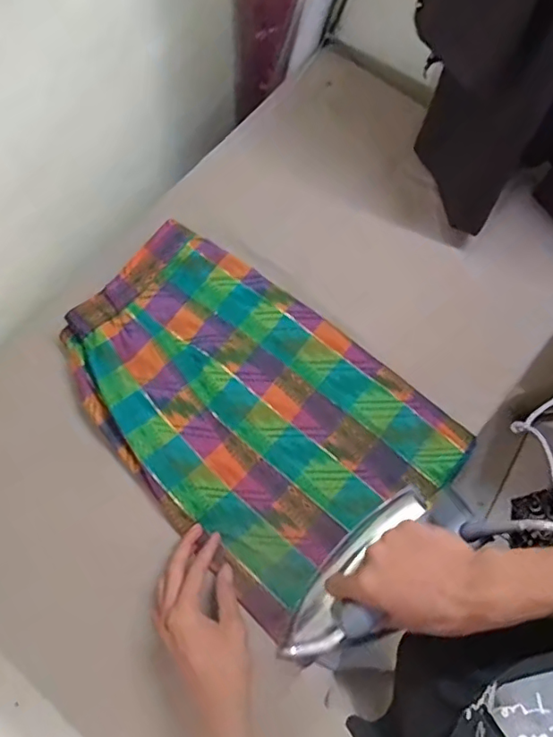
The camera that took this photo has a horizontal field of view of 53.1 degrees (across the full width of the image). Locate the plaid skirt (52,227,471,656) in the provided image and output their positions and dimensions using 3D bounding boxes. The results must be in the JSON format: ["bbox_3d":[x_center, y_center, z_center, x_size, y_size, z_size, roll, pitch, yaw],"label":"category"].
[{"bbox_3d":[-0.030,0.032,0.590,0.273,0.040,0.390,-42,78,-11],"label":"plaid skirt"}]

